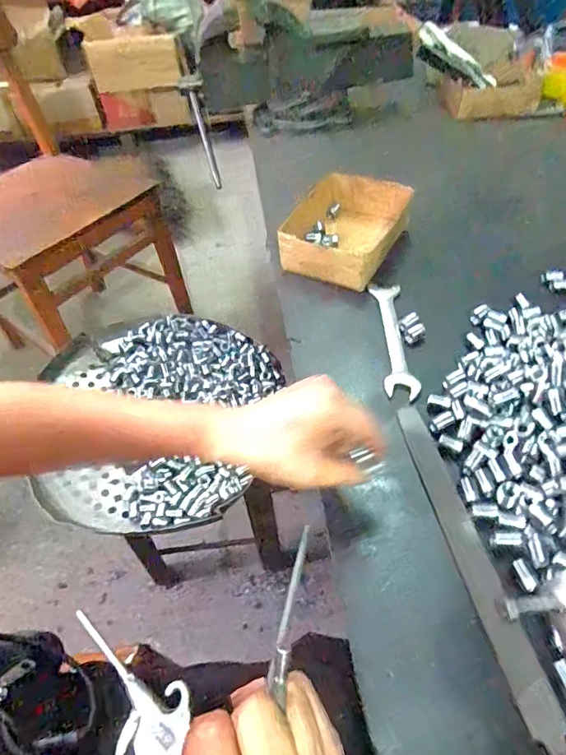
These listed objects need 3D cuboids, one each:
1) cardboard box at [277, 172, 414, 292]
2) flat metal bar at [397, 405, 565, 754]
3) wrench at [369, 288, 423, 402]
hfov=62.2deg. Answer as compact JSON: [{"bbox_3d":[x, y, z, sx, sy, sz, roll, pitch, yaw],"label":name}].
[{"bbox_3d":[0.078,-0.176,0.584,0.119,0.055,0.154,21,53,20],"label":"cardboard box"},{"bbox_3d":[0.140,0.138,0.343,0.022,0.012,0.288,-10,49,-6],"label":"flat metal bar"},{"bbox_3d":[0.118,-0.043,0.500,0.034,0.006,0.164,-1,49,2],"label":"wrench"}]

